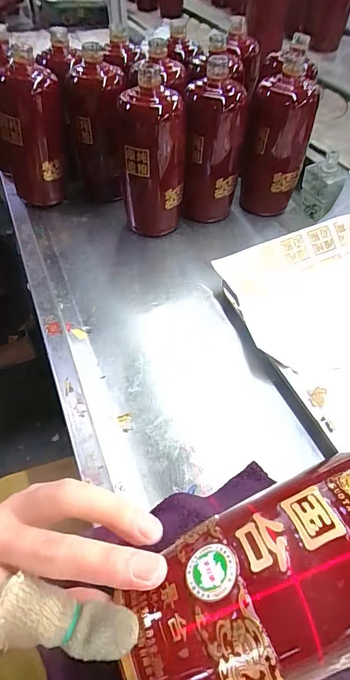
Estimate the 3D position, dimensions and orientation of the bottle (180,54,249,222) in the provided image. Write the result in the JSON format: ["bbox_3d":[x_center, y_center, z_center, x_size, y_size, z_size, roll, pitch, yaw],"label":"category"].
[{"bbox_3d":[0.052,-0.262,0.516,0.075,0.182,0.090,7,50,8],"label":"bottle"}]

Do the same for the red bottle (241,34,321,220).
[{"bbox_3d":[0.139,-0.267,0.527,0.080,0.185,0.063,19,52,16],"label":"red bottle"}]

